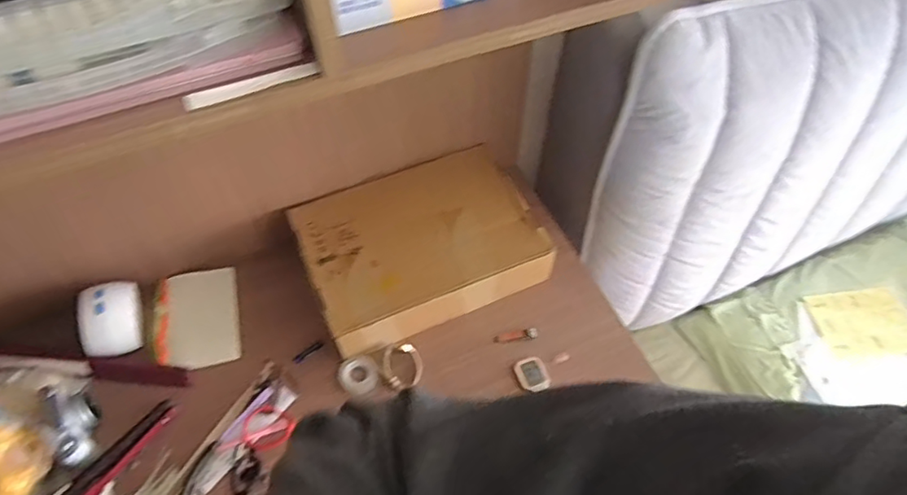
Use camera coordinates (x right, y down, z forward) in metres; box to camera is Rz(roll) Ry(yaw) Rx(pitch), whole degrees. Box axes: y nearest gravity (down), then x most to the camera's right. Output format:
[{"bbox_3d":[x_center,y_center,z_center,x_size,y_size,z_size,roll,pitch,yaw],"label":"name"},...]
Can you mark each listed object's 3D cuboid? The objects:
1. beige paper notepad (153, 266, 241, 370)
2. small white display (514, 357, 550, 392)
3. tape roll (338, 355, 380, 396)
[{"bbox_3d":[-0.363,0.098,0.805,0.111,0.014,0.157,-12,57,-9],"label":"beige paper notepad"},{"bbox_3d":[0.104,0.168,0.762,0.041,0.014,0.043,-14,57,-10],"label":"small white display"},{"bbox_3d":[-0.125,0.170,0.758,0.052,0.015,0.054,0,56,-1],"label":"tape roll"}]

